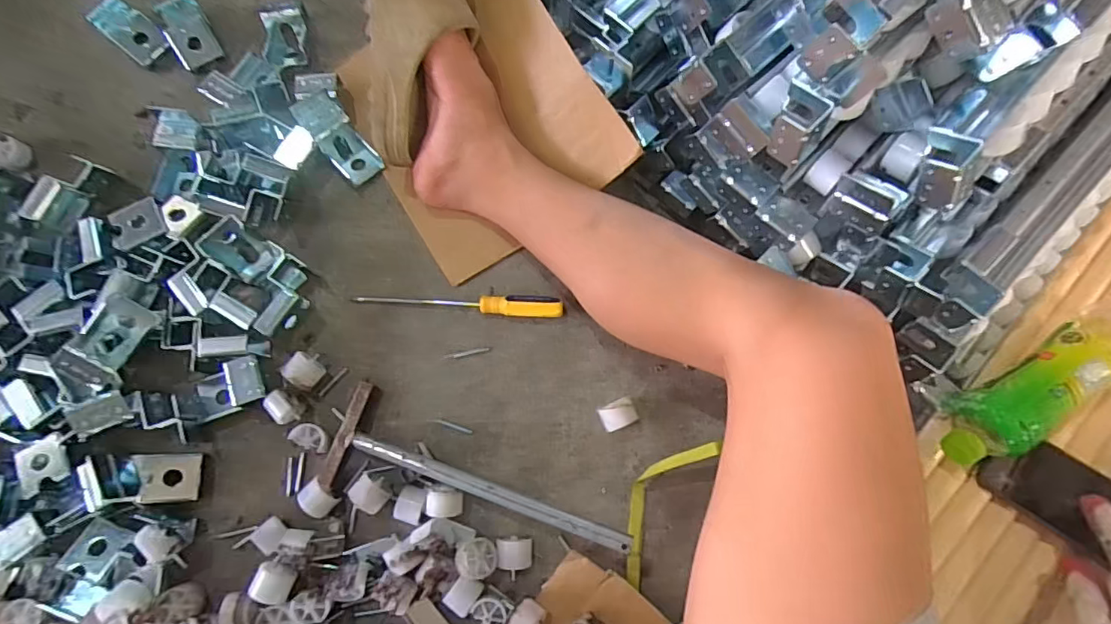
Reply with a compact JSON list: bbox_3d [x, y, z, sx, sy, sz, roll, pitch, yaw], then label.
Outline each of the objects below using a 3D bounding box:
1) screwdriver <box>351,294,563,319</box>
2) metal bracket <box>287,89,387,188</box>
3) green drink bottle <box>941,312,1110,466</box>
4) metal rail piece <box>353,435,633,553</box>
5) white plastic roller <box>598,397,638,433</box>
[{"bbox_3d":[-0.101,-0.010,0.572,0.215,0.022,0.023,4,77,0],"label":"screwdriver"},{"bbox_3d":[-0.236,-0.189,0.593,0.046,0.023,0.100,-40,113,-10],"label":"metal bracket"},{"bbox_3d":[0.461,0.069,0.506,0.224,0.052,0.067,-29,79,-8],"label":"green drink bottle"},{"bbox_3d":[-0.066,0.164,0.500,0.277,0.017,0.015,16,77,16],"label":"metal rail piece"},{"bbox_3d":[0.063,0.104,0.551,0.036,0.028,0.028,-23,78,-7],"label":"white plastic roller"}]

